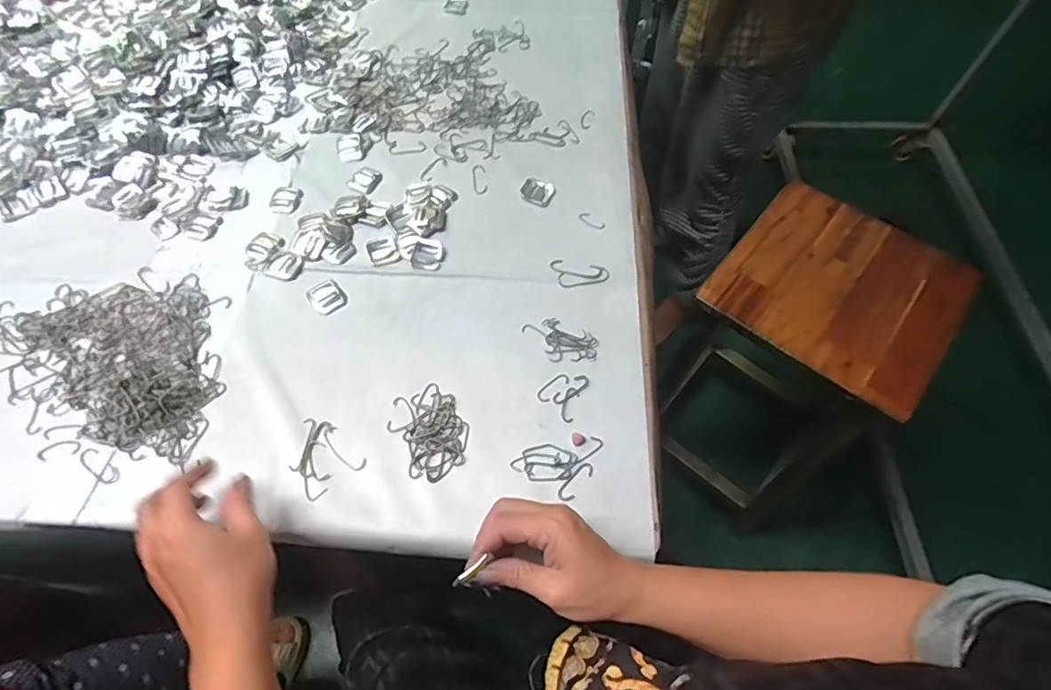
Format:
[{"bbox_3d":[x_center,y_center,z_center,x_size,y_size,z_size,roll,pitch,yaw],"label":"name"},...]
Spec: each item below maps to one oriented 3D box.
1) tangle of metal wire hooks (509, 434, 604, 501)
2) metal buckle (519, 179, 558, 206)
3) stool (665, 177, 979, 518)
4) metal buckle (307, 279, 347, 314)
[{"bbox_3d":[0.030,0.093,0.459,0.056,0.004,0.063,34,66,18],"label":"tangle of metal wire hooks"},{"bbox_3d":[0.014,-0.171,0.609,0.035,0.009,0.031,23,63,13],"label":"metal buckle"},{"bbox_3d":[0.444,0.060,0.973,0.312,0.559,0.277,38,63,22],"label":"stool"},{"bbox_3d":[-0.198,-0.049,0.541,0.031,0.004,0.036,-33,65,-17],"label":"metal buckle"}]

